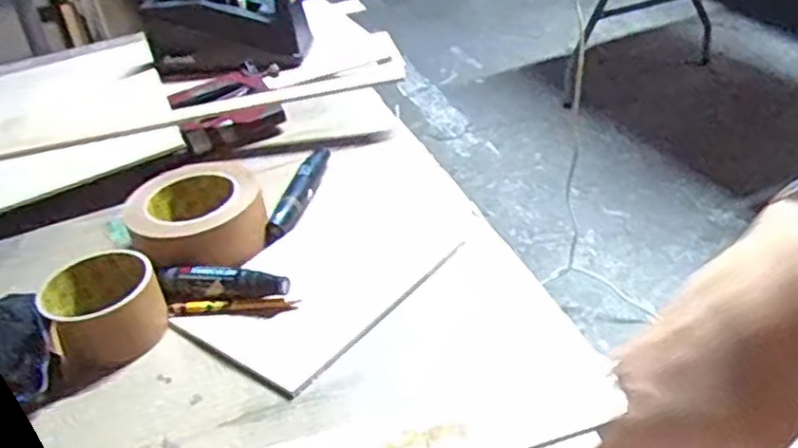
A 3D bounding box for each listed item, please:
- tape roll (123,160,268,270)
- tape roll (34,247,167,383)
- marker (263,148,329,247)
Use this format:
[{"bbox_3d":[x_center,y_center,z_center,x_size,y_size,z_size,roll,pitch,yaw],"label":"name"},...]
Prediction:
[{"bbox_3d":[-0.174,-0.005,0.639,0.112,0.054,0.134,-19,37,-15],"label":"tape roll"},{"bbox_3d":[-0.219,0.065,0.554,0.082,0.049,0.084,-6,35,4],"label":"tape roll"},{"bbox_3d":[-0.092,-0.032,0.690,0.020,0.024,0.152,1,36,13],"label":"marker"}]

